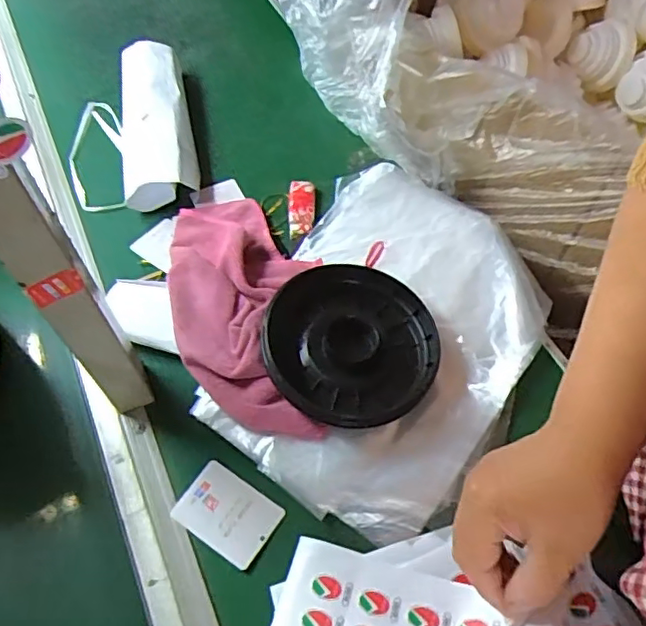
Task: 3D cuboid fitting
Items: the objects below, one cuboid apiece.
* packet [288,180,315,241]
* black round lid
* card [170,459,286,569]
[{"bbox_3d":[-0.022,-0.105,0.592,0.026,0.008,0.068,-2,57,2],"label":"packet"},{"bbox_3d":[0.024,0.021,0.482,0.146,0.039,0.134,-1,57,2],"label":"black round lid"},{"bbox_3d":[-0.069,0.145,0.429,0.070,0.004,0.050,28,63,19],"label":"card"}]

